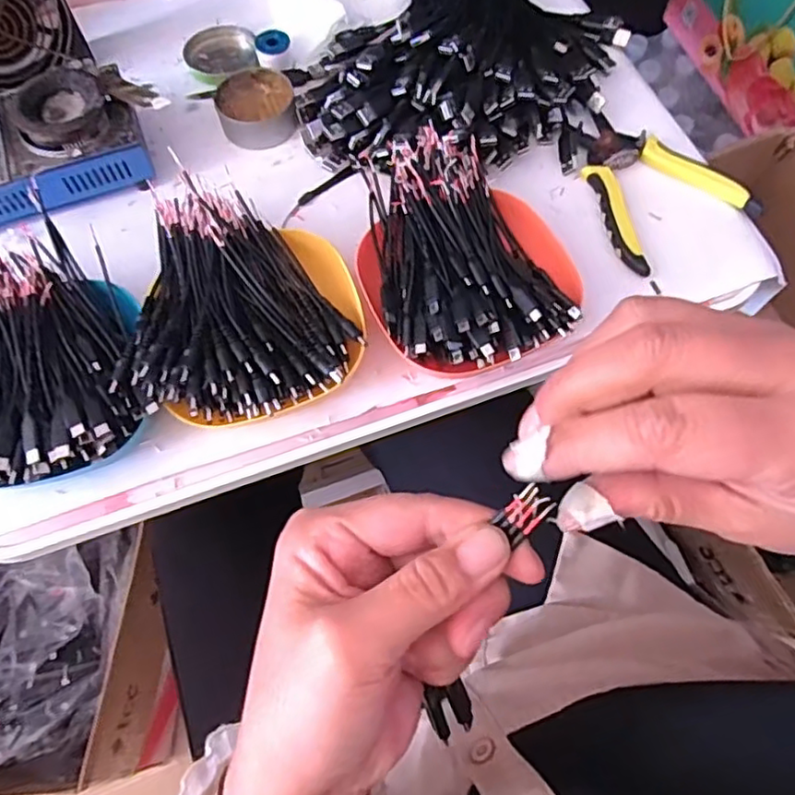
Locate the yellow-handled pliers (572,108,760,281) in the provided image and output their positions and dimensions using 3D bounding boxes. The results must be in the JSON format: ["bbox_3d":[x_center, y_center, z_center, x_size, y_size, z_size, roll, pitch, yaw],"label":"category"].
[{"bbox_3d":[0.186,-0.169,0.490,0.114,0.013,0.142,-31,70,-12],"label":"yellow-handled pliers"}]

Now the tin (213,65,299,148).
[{"bbox_3d":[-0.116,-0.241,0.526,0.062,0.022,0.066,0,67,1],"label":"tin"}]

